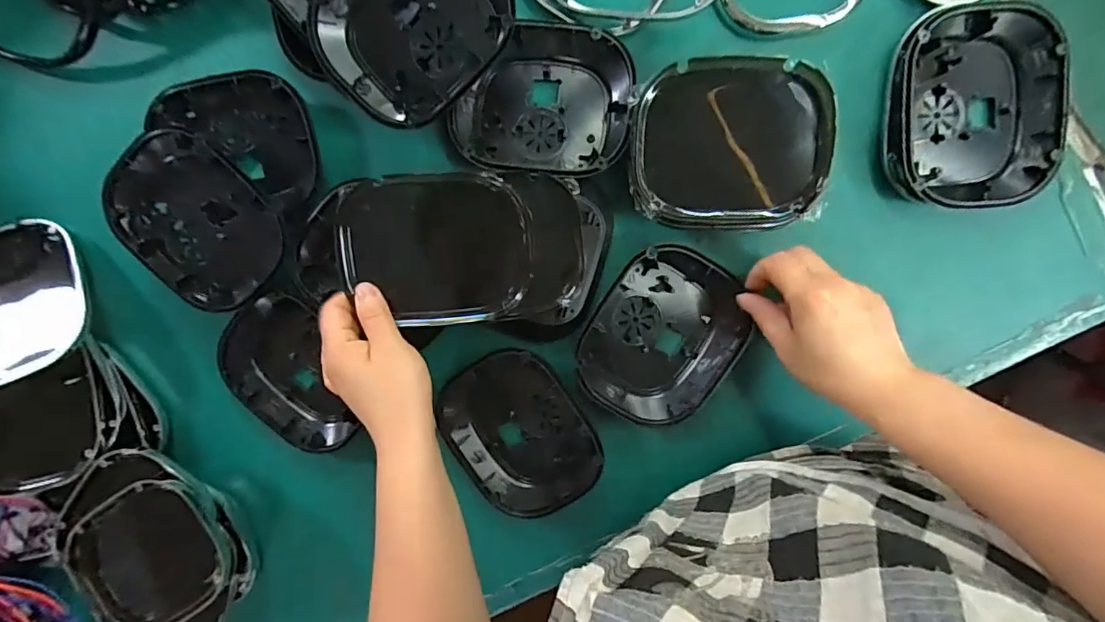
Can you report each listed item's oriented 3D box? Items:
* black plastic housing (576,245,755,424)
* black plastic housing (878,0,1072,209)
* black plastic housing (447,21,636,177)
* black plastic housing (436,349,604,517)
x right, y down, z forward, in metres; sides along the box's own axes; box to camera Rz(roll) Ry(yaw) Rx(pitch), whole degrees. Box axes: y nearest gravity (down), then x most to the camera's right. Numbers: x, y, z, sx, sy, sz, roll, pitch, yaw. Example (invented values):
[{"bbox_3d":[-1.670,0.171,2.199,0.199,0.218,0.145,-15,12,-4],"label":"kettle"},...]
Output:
[{"bbox_3d":[0.090,0.021,0.425,0.115,0.027,0.135,34,98,0],"label":"black plastic housing"},{"bbox_3d":[0.311,-0.153,0.389,0.118,0.033,0.145,-4,97,5],"label":"black plastic housing"},{"bbox_3d":[-0.007,-0.166,0.411,0.135,0.029,0.110,6,98,4],"label":"black plastic housing"},{"bbox_3d":[-0.027,0.103,0.448,0.109,0.036,0.136,-32,94,8],"label":"black plastic housing"}]

